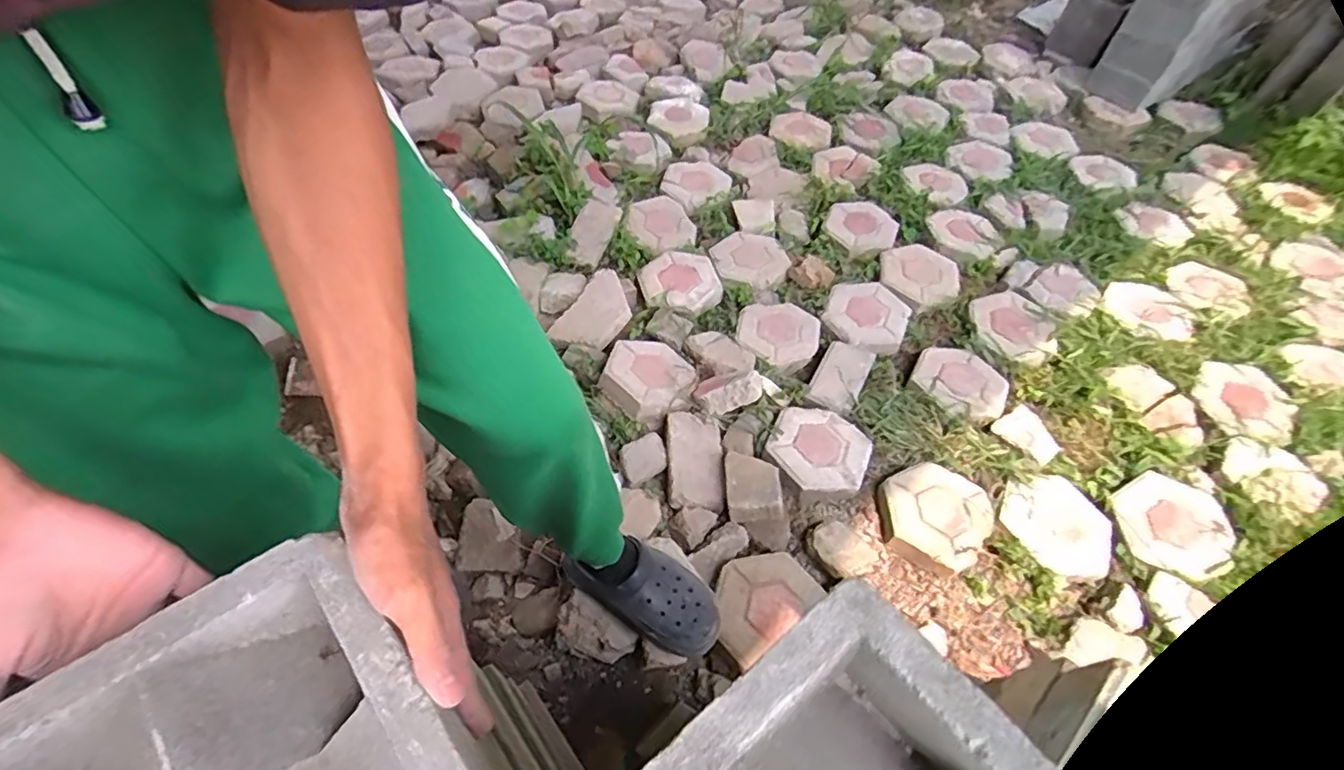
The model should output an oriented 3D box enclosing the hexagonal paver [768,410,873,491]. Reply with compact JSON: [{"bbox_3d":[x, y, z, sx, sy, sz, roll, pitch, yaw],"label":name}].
[{"bbox_3d":[0.297,0.128,1.178,0.189,0.039,0.190,22,55,12],"label":"hexagonal paver"}]

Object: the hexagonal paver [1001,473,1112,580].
[{"bbox_3d":[0.738,0.267,1.107,0.205,0.043,0.201,-11,55,-11],"label":"hexagonal paver"}]

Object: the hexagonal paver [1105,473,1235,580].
[{"bbox_3d":[0.959,0.265,1.110,0.202,0.029,0.202,-11,55,-11],"label":"hexagonal paver"}]

